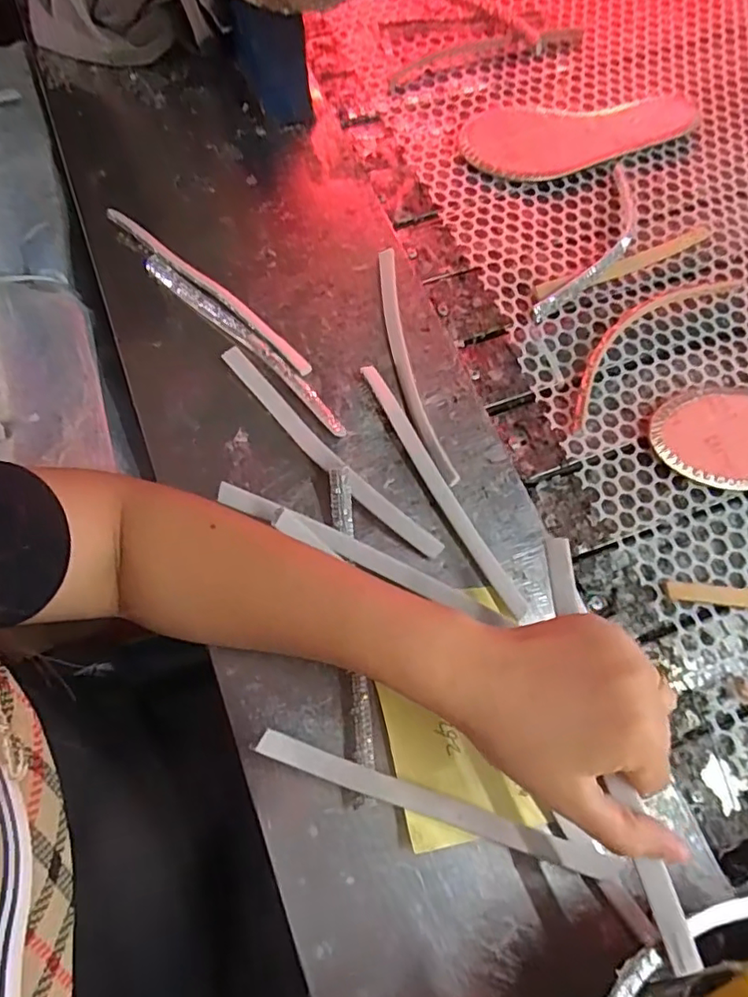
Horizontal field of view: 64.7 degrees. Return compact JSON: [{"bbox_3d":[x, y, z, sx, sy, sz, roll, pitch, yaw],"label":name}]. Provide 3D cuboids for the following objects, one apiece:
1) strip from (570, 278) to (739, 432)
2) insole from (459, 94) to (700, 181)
[{"bbox_3d":[0.221,-0.134,0.486,0.209,0.008,0.044,-40,76,-15],"label":"strip"},{"bbox_3d":[0.199,-0.343,0.557,0.231,0.010,0.088,-7,70,-5],"label":"insole"}]

